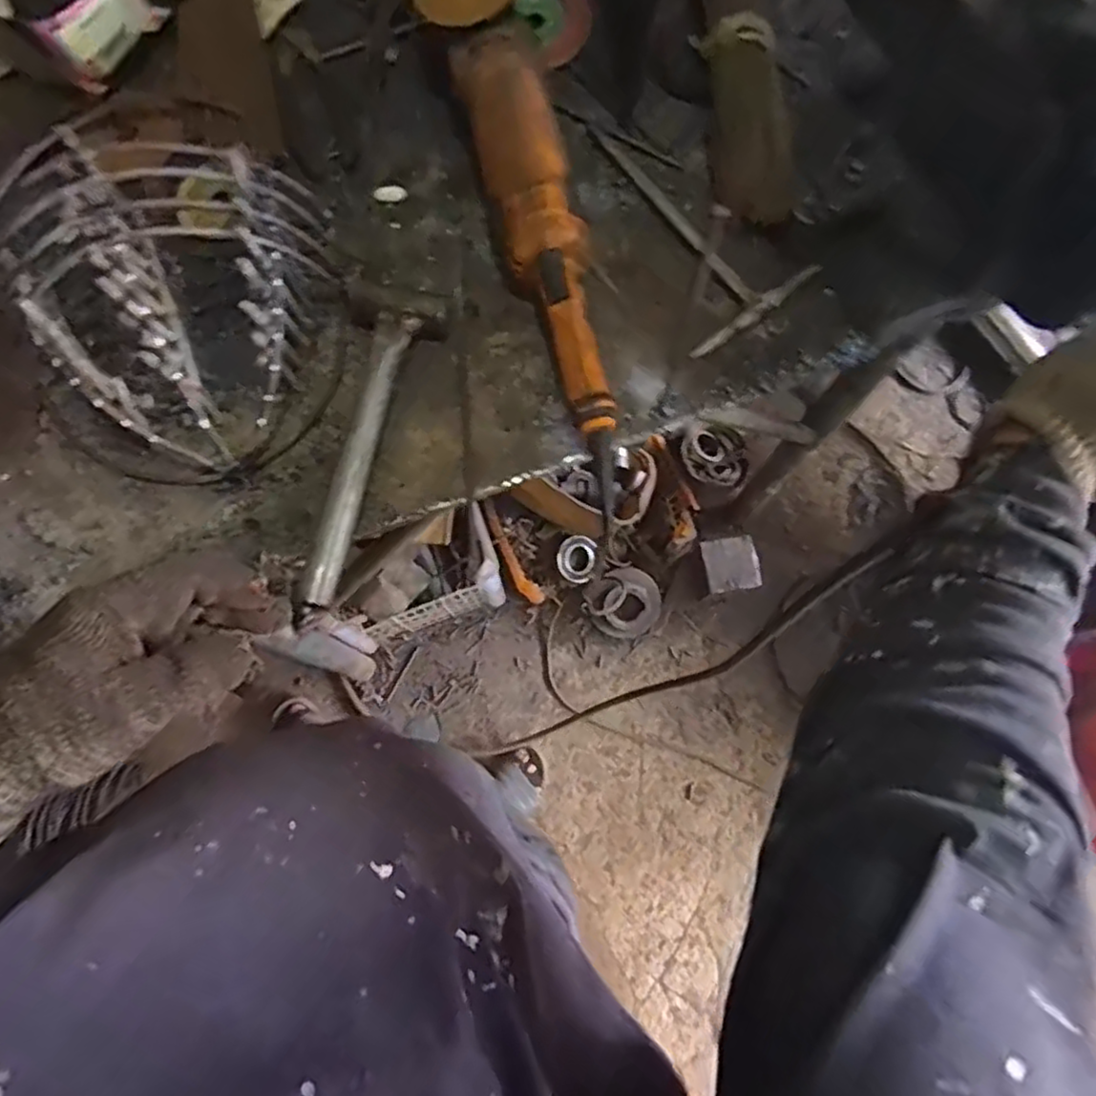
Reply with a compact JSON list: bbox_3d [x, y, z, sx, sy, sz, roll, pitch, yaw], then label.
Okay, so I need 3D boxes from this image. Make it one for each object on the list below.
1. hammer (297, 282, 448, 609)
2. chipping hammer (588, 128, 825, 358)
[{"bbox_3d":[-0.140,-0.077,0.487,0.074,0.038,0.245,15,77,2],"label":"hammer"},{"bbox_3d":[0.105,-0.261,0.534,0.109,0.016,0.215,-29,79,-8],"label":"chipping hammer"}]

